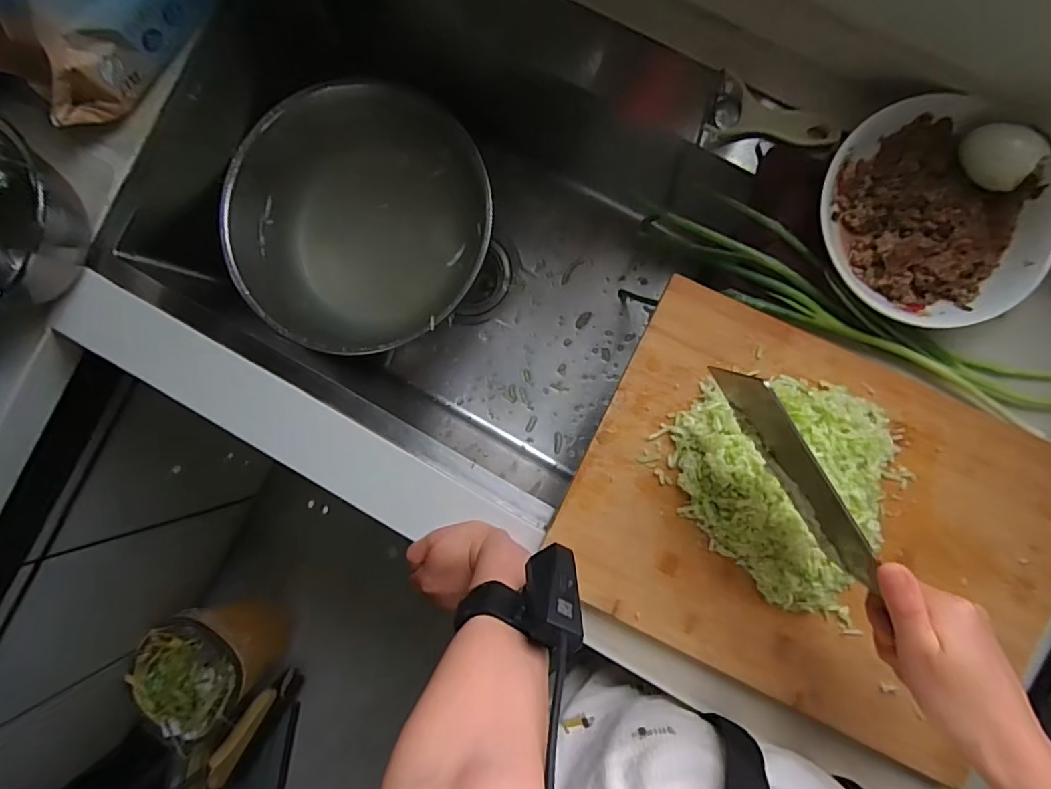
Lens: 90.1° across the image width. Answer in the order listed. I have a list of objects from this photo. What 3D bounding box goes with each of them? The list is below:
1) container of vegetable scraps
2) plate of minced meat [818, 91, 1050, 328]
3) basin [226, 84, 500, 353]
[{"bbox_3d":[-0.674,0.569,1.157,0.217,0.248,0.211,0,89,4],"label":"container of vegetable scraps"},{"bbox_3d":[0.342,-0.153,0.428,0.178,0.040,0.183,0,89,4],"label":"plate of minced meat"},{"bbox_3d":[-0.195,-0.210,0.648,0.306,0.116,0.290,0,89,4],"label":"basin"}]

